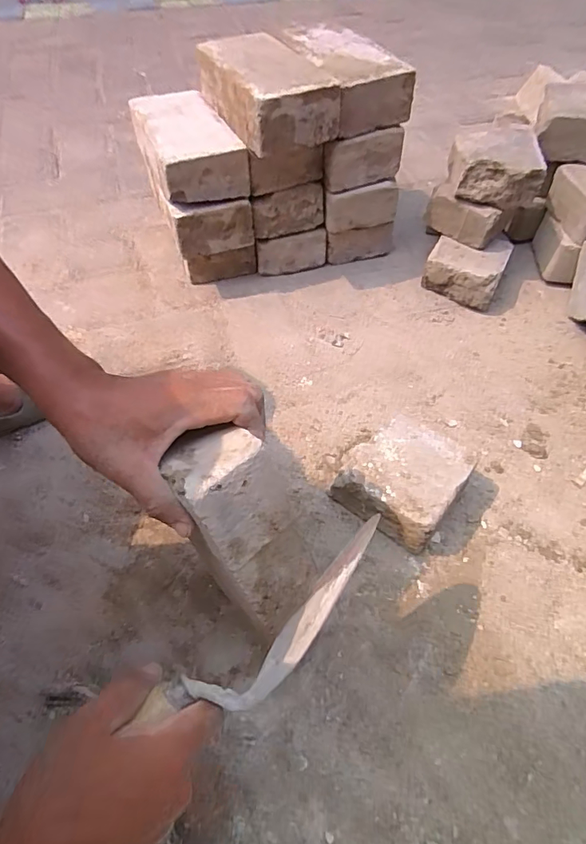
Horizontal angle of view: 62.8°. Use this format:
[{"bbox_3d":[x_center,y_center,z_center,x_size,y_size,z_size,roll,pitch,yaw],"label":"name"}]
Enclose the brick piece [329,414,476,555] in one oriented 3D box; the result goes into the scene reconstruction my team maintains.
[{"bbox_3d":[0.111,0.061,0.508,0.116,0.068,0.109,34,61,20],"label":"brick piece"}]

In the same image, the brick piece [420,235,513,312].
[{"bbox_3d":[0.258,-0.231,0.721,0.106,0.062,0.093,24,58,15],"label":"brick piece"}]

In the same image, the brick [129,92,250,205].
[{"bbox_3d":[-0.147,-0.371,0.640,0.110,0.058,0.203,-21,57,-17],"label":"brick"}]

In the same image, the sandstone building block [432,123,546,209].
[{"bbox_3d":[0.276,-0.353,0.662,0.123,0.067,0.092,13,54,8],"label":"sandstone building block"}]

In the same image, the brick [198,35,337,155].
[{"bbox_3d":[-0.035,-0.418,0.605,0.109,0.066,0.198,-22,57,-17],"label":"brick"}]

